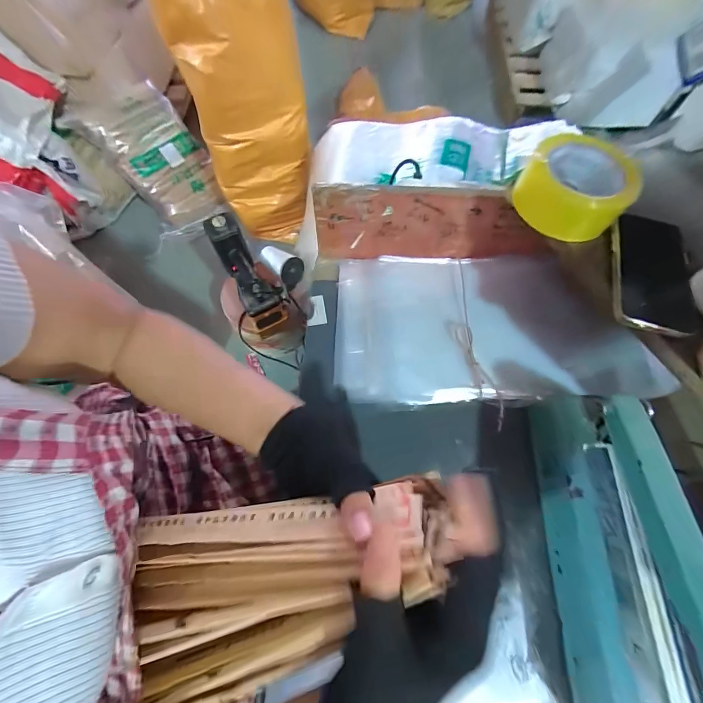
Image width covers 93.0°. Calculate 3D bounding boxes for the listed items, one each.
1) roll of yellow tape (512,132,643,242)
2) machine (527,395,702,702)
[{"bbox_3d":[0.260,-0.194,0.388,0.109,0.064,0.109,0,67,-1],"label":"roll of yellow tape"},{"bbox_3d":[0.248,0.181,0.295,0.068,0.168,0.294,2,67,0],"label":"machine"}]

